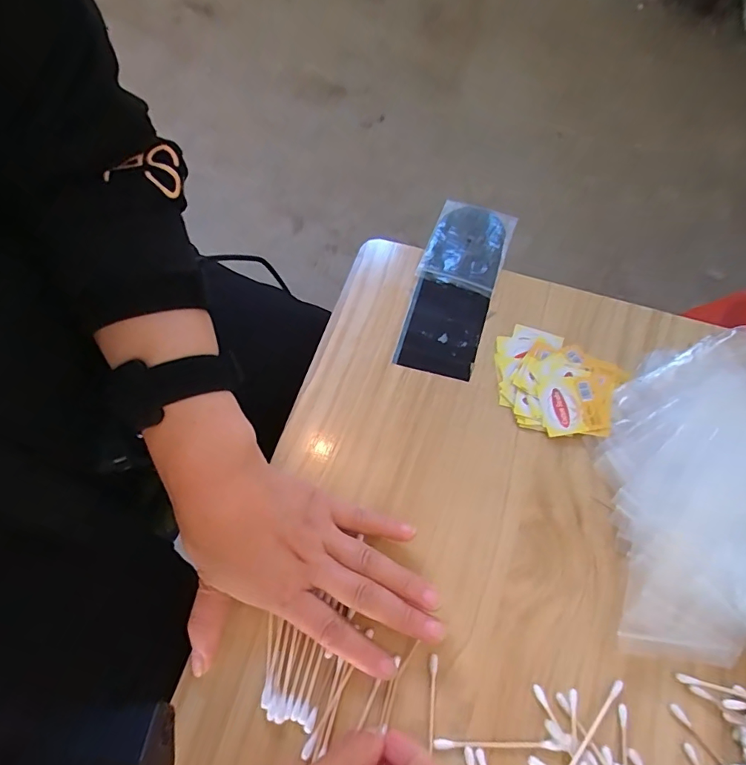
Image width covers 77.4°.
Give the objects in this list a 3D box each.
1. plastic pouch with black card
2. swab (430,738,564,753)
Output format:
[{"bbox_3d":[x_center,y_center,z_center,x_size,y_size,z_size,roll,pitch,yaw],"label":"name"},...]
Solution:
[{"bbox_3d":[0.069,-0.084,0.387,0.065,0.011,0.175,19,66,7],"label":"plastic pouch with black card"},{"bbox_3d":[0.069,0.200,0.256,0.070,0.004,0.005,0,66,2],"label":"swab"}]

